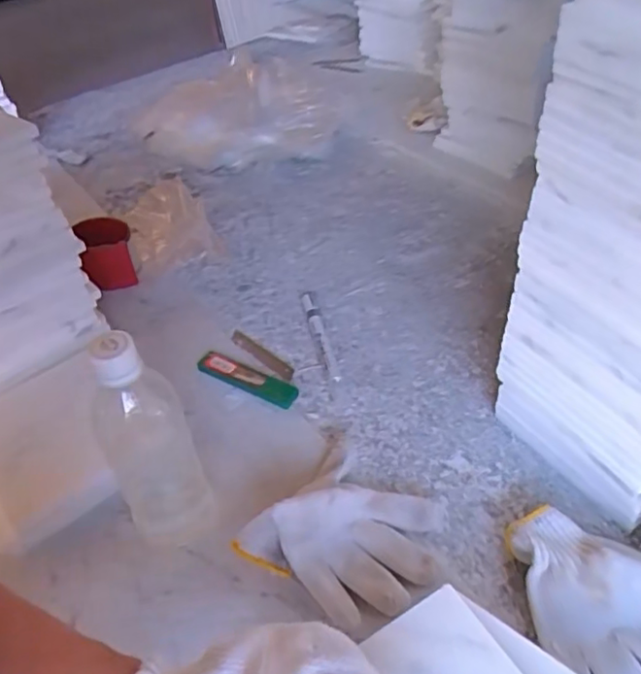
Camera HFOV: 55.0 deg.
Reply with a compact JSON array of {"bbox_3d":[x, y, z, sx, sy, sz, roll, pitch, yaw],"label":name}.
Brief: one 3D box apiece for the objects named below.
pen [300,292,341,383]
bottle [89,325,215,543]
[{"bbox_3d":[-0.002,-0.005,0.698,0.015,0.016,0.154,-11,45,-8],"label":"pen"},{"bbox_3d":[-0.130,0.082,0.468,0.066,0.215,0.066,-17,44,-14],"label":"bottle"}]

